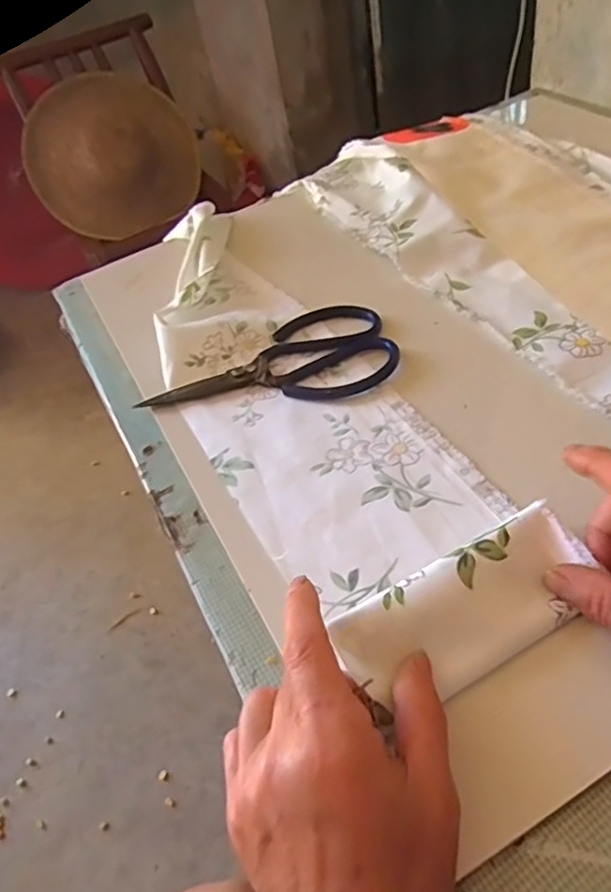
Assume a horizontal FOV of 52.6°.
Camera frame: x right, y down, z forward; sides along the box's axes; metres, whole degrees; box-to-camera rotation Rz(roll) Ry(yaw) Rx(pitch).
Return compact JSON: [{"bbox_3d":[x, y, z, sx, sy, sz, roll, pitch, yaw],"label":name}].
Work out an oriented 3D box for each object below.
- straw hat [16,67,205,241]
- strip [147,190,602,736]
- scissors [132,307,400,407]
[{"bbox_3d":[-0.451,-0.674,1.485,0.399,0.388,0.121,-20,27,-6],"label":"straw hat"},{"bbox_3d":[-0.024,-0.053,0.469,0.137,0.033,0.515,-23,48,-16],"label":"strip"},{"bbox_3d":[-0.029,-0.074,0.495,0.195,0.015,0.103,-8,47,5],"label":"scissors"}]

